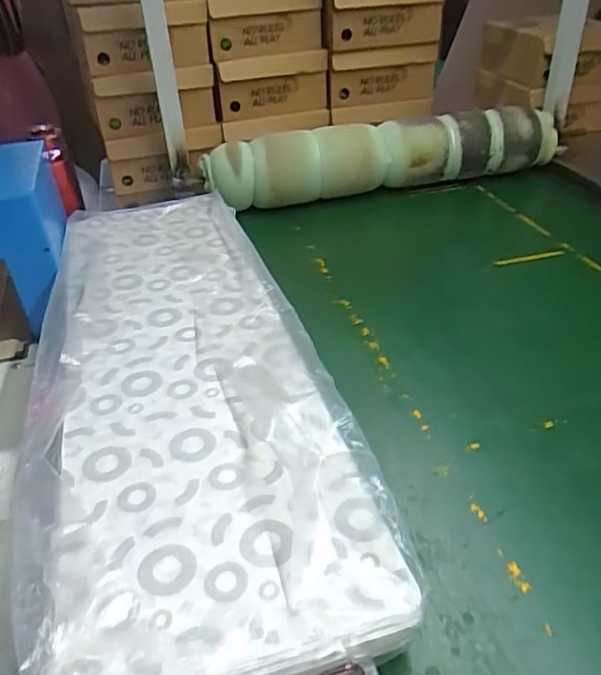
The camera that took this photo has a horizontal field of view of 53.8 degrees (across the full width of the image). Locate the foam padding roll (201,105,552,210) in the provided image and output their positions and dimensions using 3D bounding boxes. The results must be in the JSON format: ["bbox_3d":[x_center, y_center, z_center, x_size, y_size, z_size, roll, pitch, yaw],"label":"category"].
[{"bbox_3d":[0.200,-0.401,1.337,0.823,0.150,0.115,-8,34,-7],"label":"foam padding roll"}]

